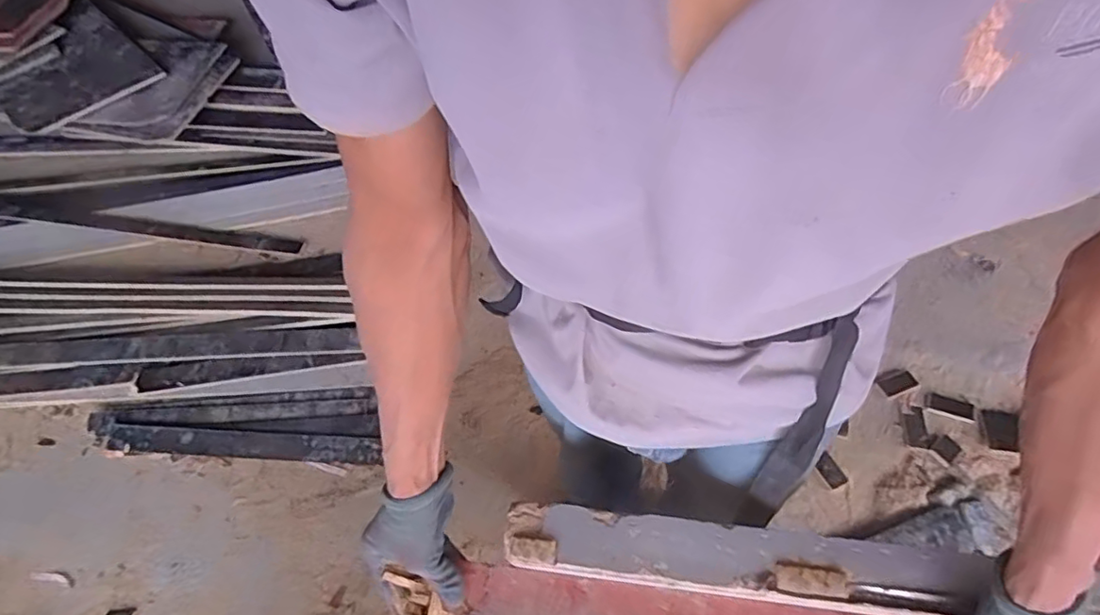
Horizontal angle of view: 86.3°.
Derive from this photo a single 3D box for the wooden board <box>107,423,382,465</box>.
[{"bbox_3d":[-0.768,0.336,1.455,0.692,0.029,0.066,3,56,5],"label":"wooden board"}]

